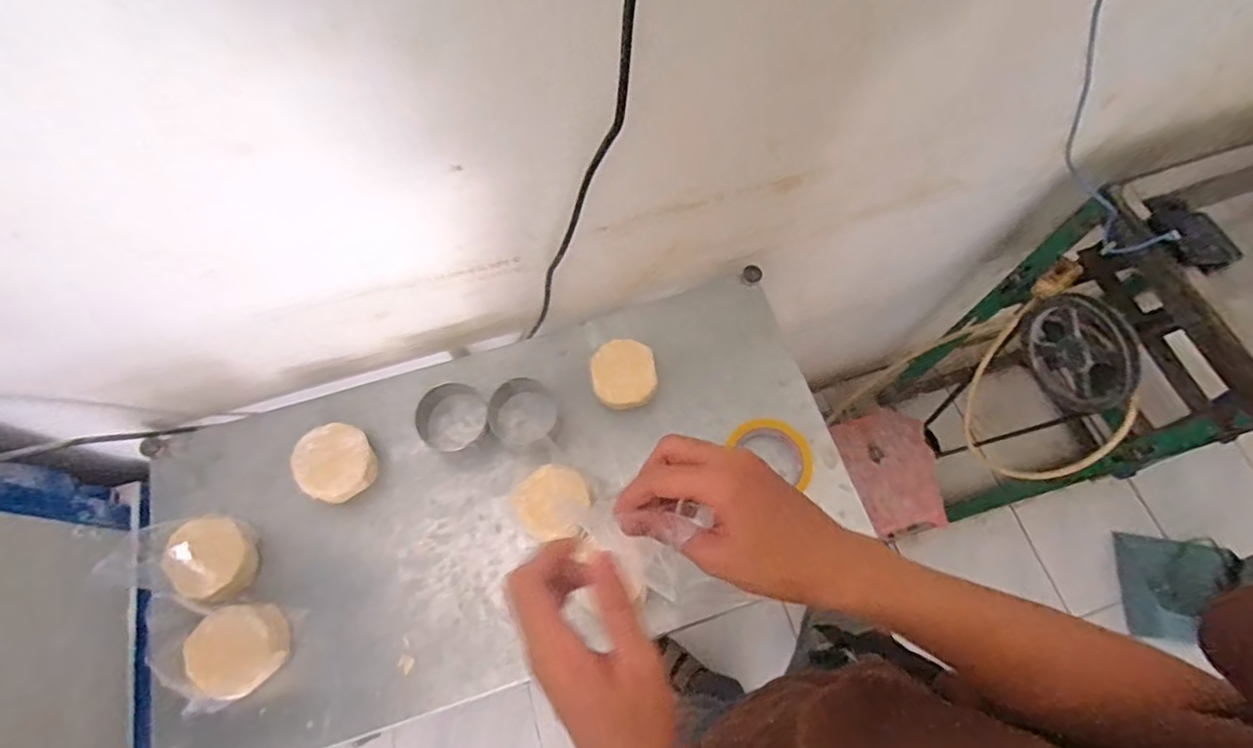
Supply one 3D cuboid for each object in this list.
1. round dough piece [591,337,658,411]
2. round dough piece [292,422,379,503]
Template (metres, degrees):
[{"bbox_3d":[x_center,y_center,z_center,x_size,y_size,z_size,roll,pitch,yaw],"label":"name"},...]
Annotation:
[{"bbox_3d":[-0.002,0.003,0.725,0.077,0.035,0.083,-8,69,-2],"label":"round dough piece"},{"bbox_3d":[-0.334,0.102,0.683,0.082,0.052,0.082,0,69,1],"label":"round dough piece"}]

